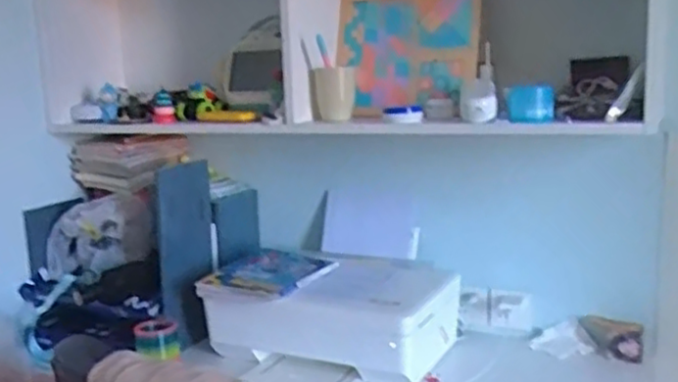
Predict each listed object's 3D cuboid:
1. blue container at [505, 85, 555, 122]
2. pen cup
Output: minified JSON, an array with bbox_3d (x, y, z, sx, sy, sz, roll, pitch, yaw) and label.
[{"bbox_3d":[0.318,-0.147,1.185,0.079,0.057,0.058,-1,10,12],"label":"blue container"},{"bbox_3d":[-0.014,-0.187,1.368,0.085,0.102,0.090,-3,9,-3],"label":"pen cup"}]

